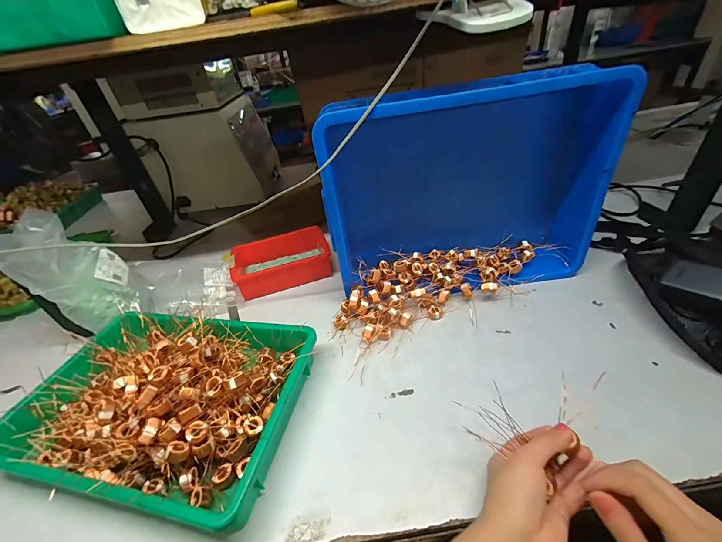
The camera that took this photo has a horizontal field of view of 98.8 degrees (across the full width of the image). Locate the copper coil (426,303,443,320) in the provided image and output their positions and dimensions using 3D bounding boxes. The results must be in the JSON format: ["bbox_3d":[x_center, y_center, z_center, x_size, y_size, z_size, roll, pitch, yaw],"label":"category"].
[{"bbox_3d":[0.126,0.068,0.530,0.025,0.017,0.026,-5,37,4],"label":"copper coil"}]

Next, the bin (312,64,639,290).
[{"bbox_3d":[0.162,-0.124,0.522,0.425,0.320,0.128,-7,37,2],"label":"bin"}]

